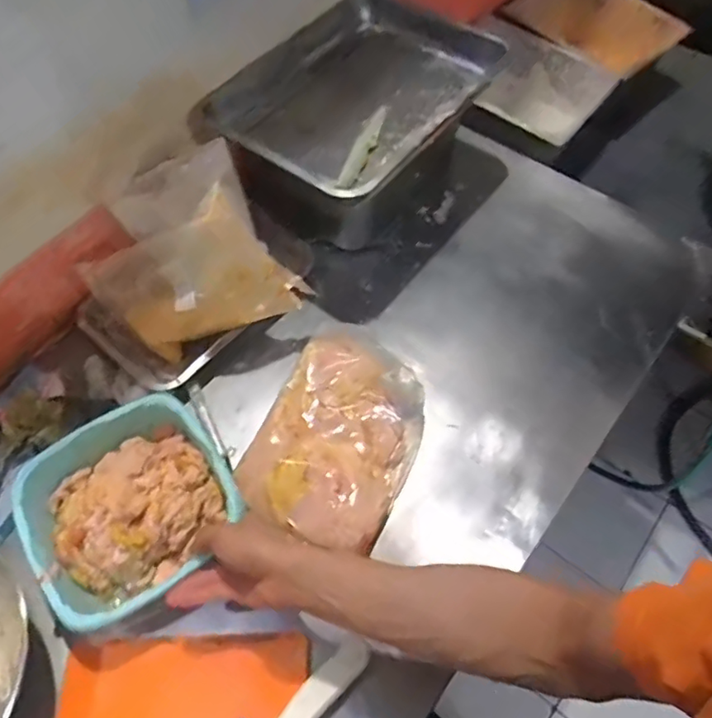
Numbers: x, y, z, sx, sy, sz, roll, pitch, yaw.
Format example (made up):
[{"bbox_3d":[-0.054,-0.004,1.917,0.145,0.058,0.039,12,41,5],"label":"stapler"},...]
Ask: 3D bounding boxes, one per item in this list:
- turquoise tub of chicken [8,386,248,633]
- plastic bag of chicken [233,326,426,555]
[{"bbox_3d":[-0.240,0.160,0.620,0.200,0.078,0.199,-31,60,-19],"label":"turquoise tub of chicken"},{"bbox_3d":[-0.017,0.083,0.703,0.178,0.044,0.257,20,57,14],"label":"plastic bag of chicken"}]

